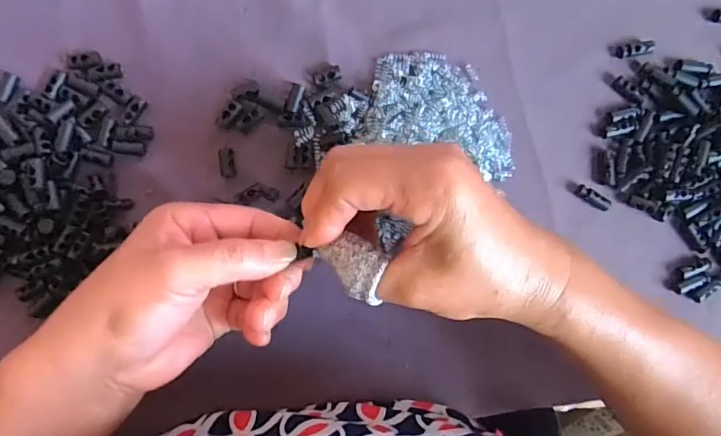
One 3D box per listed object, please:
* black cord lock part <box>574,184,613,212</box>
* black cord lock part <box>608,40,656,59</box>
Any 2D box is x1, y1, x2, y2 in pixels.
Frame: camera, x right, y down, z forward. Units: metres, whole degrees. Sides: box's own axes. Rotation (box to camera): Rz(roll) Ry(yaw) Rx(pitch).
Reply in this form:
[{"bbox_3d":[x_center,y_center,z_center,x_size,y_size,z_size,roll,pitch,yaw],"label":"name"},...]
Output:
[{"bbox_3d":[0.162,-0.014,0.343,0.024,0.009,0.010,31,87,-4],"label":"black cord lock part"},{"bbox_3d":[0.191,-0.119,0.345,0.030,0.007,0.013,-12,90,-5],"label":"black cord lock part"}]

